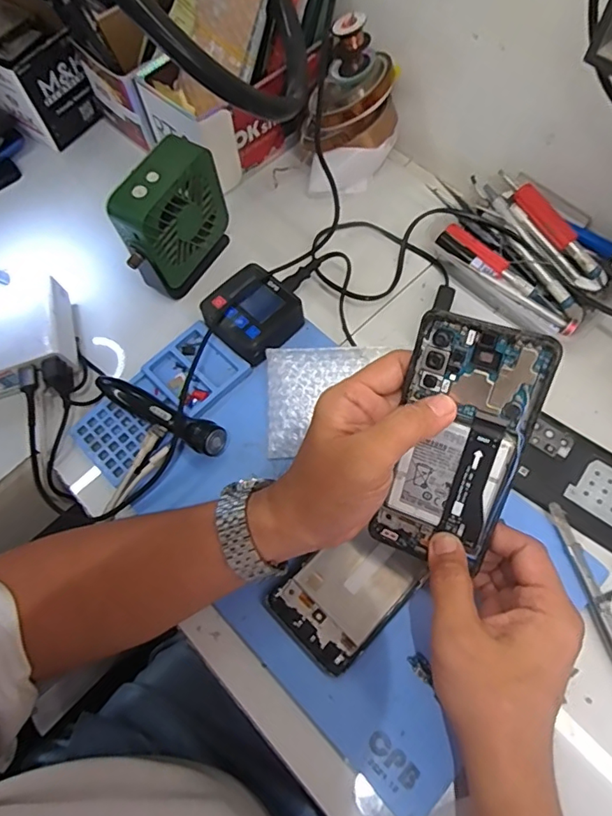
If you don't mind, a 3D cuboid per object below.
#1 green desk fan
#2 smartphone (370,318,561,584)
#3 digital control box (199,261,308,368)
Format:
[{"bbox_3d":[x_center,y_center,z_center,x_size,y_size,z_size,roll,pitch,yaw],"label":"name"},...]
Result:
[{"bbox_3d":[-0.121,-0.165,0.458,0.039,0.113,0.109,29,69,13],"label":"green desk fan"},{"bbox_3d":[0.088,0.027,0.302,0.072,0.155,0.006,20,26,22],"label":"smartphone"},{"bbox_3d":[-0.049,-0.085,0.452,0.074,0.029,0.071,41,75,18],"label":"digital control box"}]

